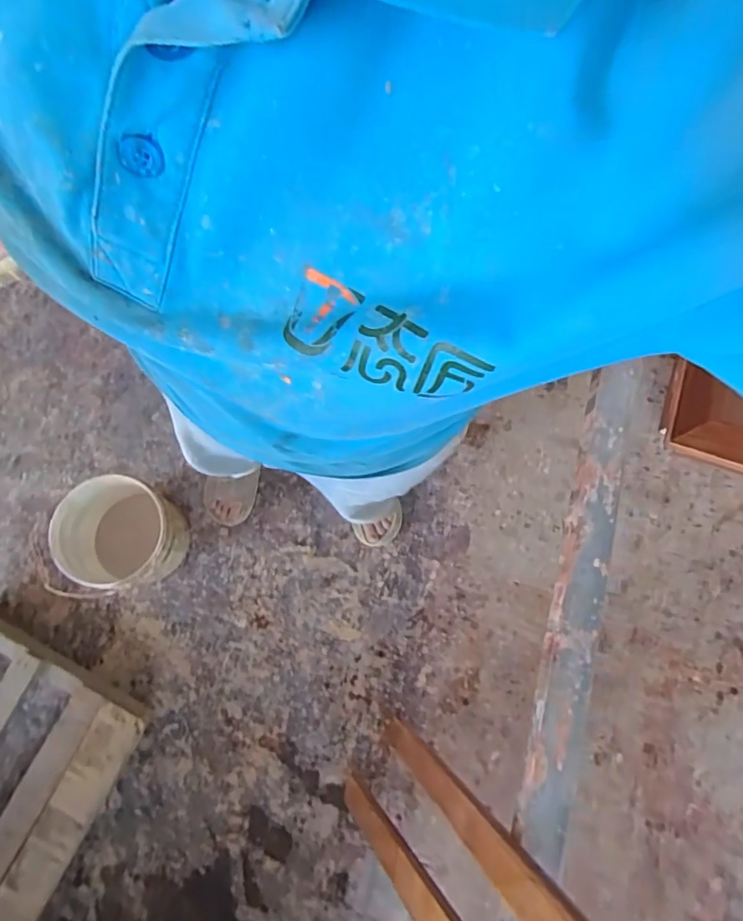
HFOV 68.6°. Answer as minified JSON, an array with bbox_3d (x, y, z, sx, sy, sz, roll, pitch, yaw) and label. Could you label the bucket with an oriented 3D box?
[{"bbox_3d":[-0.517,0.166,1.152,0.226,0.206,0.220,0,76,0],"label":"bucket"}]

